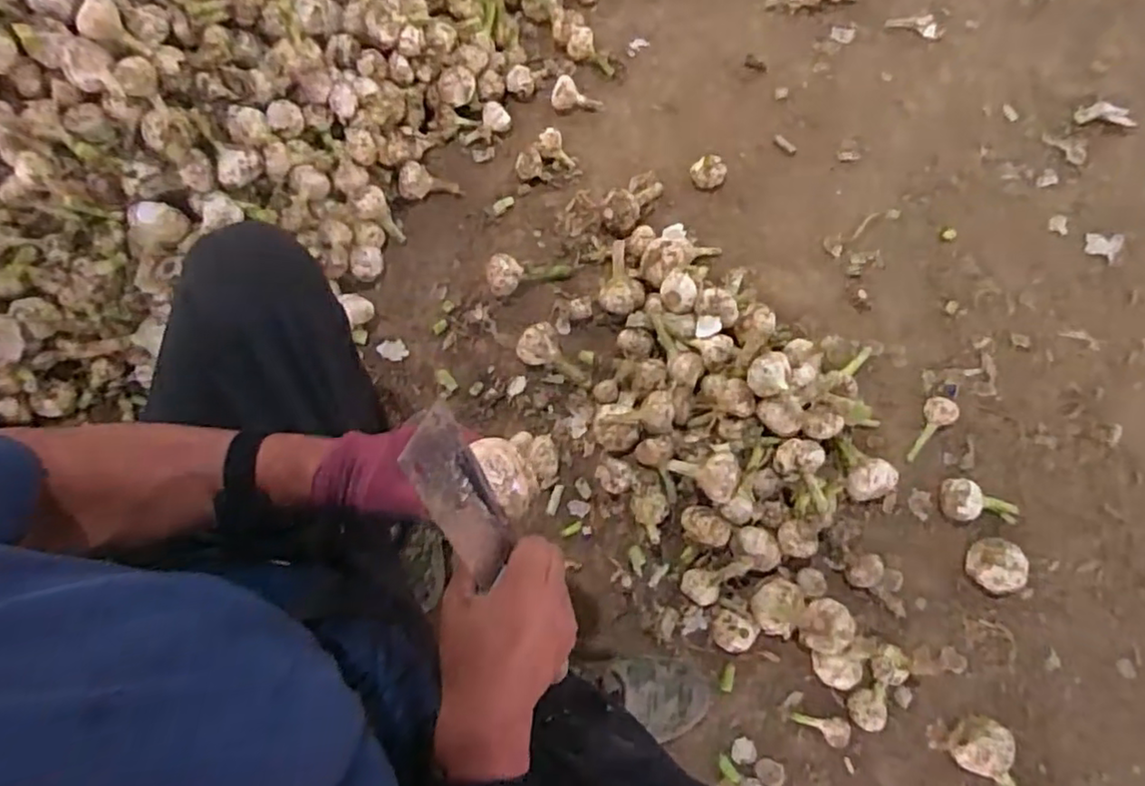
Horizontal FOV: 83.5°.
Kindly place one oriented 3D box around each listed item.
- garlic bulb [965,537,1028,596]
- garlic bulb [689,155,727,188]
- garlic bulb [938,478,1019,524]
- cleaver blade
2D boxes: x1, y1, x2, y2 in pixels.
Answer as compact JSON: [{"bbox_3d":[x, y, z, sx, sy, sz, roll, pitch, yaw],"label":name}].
[{"bbox_3d":[0.572,0.234,0.869,0.073,0.064,0.068,0,71,-1],"label":"garlic bulb"},{"bbox_3d":[0.228,-0.371,1.078,0.059,0.043,0.048,15,72,4],"label":"garlic bulb"},{"bbox_3d":[0.571,0.152,0.901,0.103,0.066,0.057,1,71,-1],"label":"garlic bulb"},{"bbox_3d":[-0.069,0.067,0.405,0.006,0.123,0.051,-1,40,32],"label":"cleaver blade"}]

